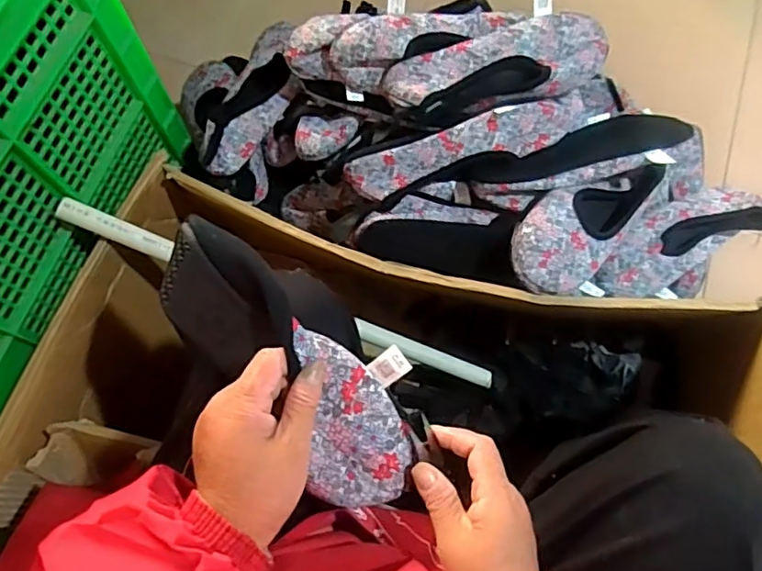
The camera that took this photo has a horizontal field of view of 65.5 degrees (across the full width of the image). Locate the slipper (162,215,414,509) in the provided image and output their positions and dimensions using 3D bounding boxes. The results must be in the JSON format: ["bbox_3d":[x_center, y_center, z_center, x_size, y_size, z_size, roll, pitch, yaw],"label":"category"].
[{"bbox_3d":[-0.065,0.052,0.413,0.229,0.058,0.094,45,76,2],"label":"slipper"}]

